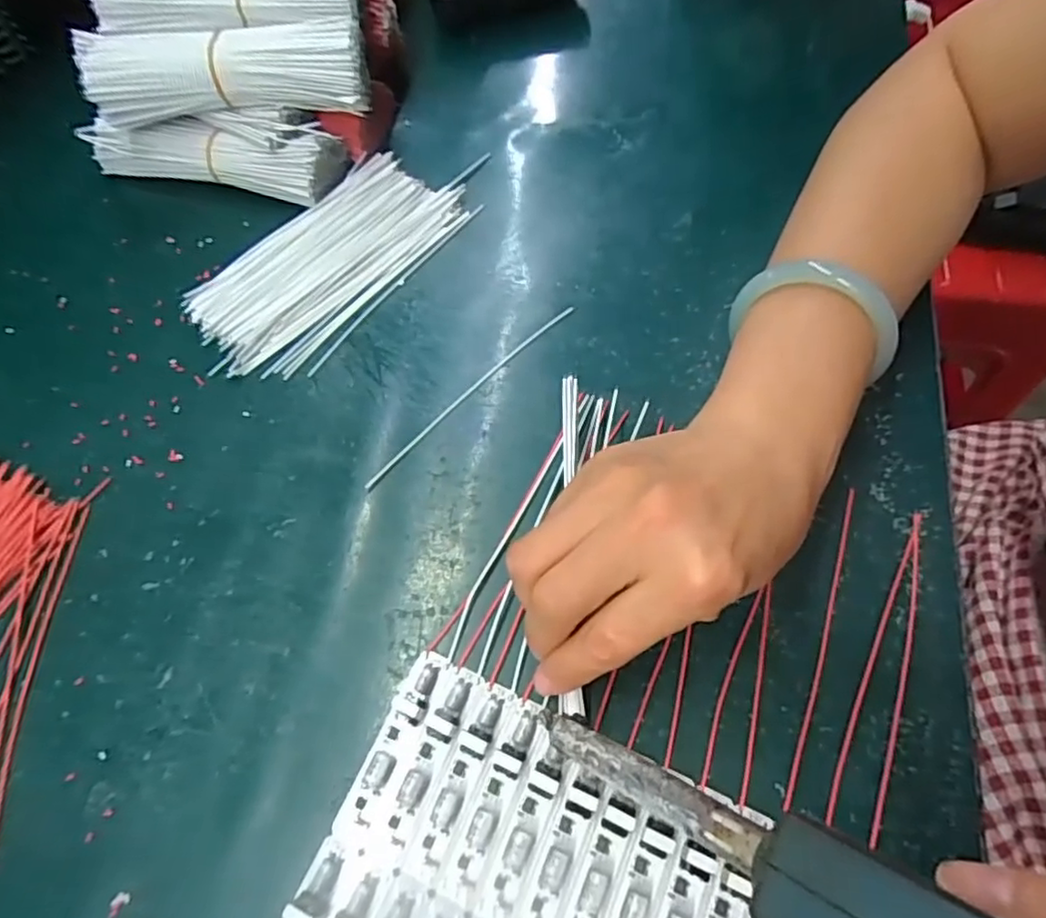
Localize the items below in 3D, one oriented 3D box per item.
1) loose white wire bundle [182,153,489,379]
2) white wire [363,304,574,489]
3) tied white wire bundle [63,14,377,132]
[{"bbox_3d":[-0.103,-0.117,0.363,0.085,0.011,0.174,39,73,19],"label":"loose white wire bundle"},{"bbox_3d":[-0.025,-0.035,0.323,0.140,0.004,0.004,-42,69,-15],"label":"white wire"},{"bbox_3d":[-0.162,-0.215,0.354,0.149,0.031,0.044,-3,64,1],"label":"tied white wire bundle"}]

